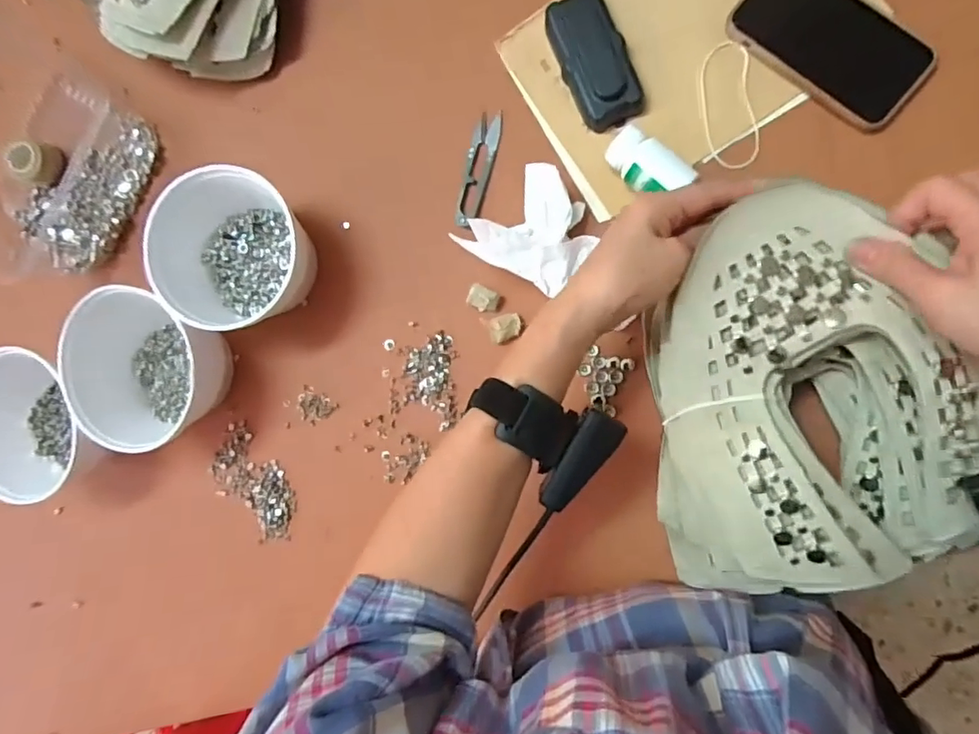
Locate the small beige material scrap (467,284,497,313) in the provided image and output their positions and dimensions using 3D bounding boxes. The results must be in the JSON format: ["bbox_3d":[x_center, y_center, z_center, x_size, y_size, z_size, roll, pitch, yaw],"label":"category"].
[{"bbox_3d":[-0.005,-0.058,0.470,0.024,0.019,0.020,24,94,6],"label":"small beige material scrap"}]

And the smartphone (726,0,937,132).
[{"bbox_3d":[0.264,-0.253,0.431,0.146,0.015,0.074,39,96,5],"label":"smartphone"}]

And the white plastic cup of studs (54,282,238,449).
[{"bbox_3d":[-0.288,0.000,0.486,0.119,0.083,0.136,-6,89,10],"label":"white plastic cup of studs"}]

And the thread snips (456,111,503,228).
[{"bbox_3d":[-0.010,-0.170,0.475,0.023,0.010,0.100,15,93,6],"label":"thread snips"}]

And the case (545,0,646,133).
[{"bbox_3d":[0.085,-0.250,0.448,0.049,0.027,0.106,-24,89,7],"label":"case"}]

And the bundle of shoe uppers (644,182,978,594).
[{"bbox_3d":[0.209,0.022,0.367,0.193,0.077,0.254,-12,90,7],"label":"bundle of shoe uppers"}]

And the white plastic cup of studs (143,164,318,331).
[{"bbox_3d":[-0.216,-0.097,0.470,0.116,0.081,0.124,29,95,9],"label":"white plastic cup of studs"}]

